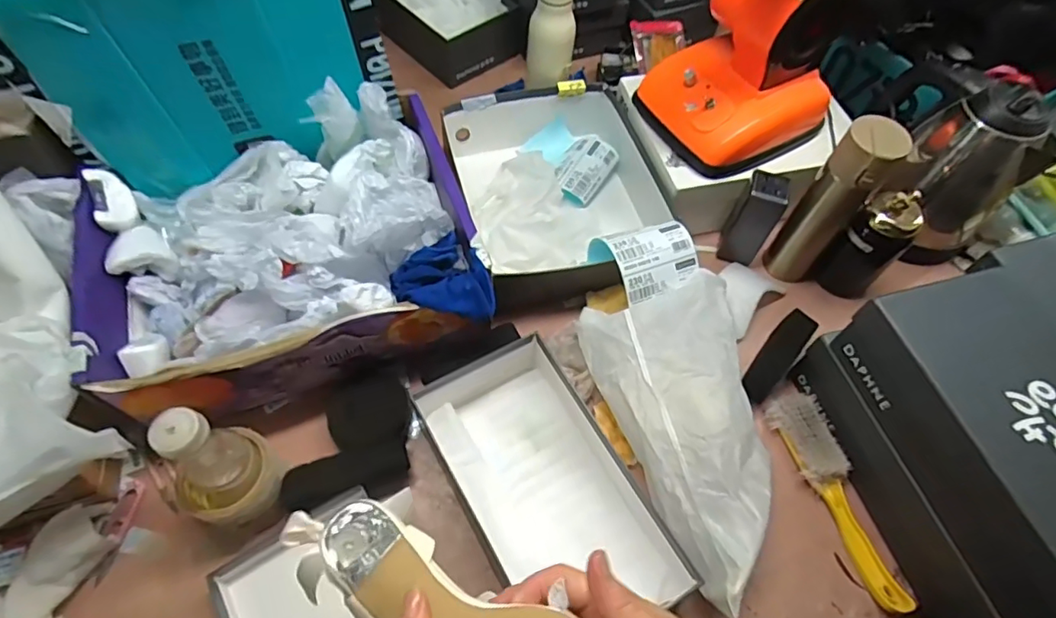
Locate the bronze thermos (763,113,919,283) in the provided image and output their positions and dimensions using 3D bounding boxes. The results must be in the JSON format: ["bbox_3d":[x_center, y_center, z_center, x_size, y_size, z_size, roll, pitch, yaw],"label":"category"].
[{"bbox_3d":[0.364,-0.117,0.683,0.066,0.241,0.053,32,63,16],"label":"bronze thermos"}]

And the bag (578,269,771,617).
[{"bbox_3d":[0.183,0.126,0.604,0.171,0.082,0.314,-13,60,-9],"label":"bag"}]

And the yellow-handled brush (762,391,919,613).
[{"bbox_3d":[0.343,0.197,0.612,0.057,0.032,0.232,-16,61,-11],"label":"yellow-handled brush"}]

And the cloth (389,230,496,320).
[{"bbox_3d":[-0.088,-0.025,0.590,0.087,0.037,0.099,-32,65,-19],"label":"cloth"}]

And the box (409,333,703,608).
[{"bbox_3d":[0.014,0.181,0.584,0.157,0.075,0.302,-27,64,-17],"label":"box"}]

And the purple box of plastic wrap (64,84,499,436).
[{"bbox_3d":[-0.276,-0.071,0.639,0.403,0.150,0.312,-15,61,-11],"label":"purple box of plastic wrap"}]

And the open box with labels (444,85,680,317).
[{"bbox_3d":[0.041,-0.167,0.792,0.240,0.105,0.316,-12,60,-9],"label":"open box with labels"}]

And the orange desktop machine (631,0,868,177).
[{"bbox_3d":[0.272,-0.314,0.682,0.195,0.202,0.167,-24,63,-16],"label":"orange desktop machine"}]

